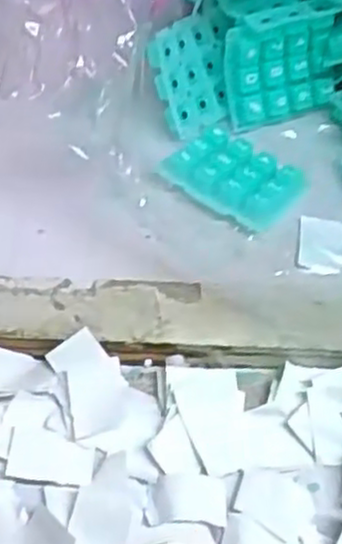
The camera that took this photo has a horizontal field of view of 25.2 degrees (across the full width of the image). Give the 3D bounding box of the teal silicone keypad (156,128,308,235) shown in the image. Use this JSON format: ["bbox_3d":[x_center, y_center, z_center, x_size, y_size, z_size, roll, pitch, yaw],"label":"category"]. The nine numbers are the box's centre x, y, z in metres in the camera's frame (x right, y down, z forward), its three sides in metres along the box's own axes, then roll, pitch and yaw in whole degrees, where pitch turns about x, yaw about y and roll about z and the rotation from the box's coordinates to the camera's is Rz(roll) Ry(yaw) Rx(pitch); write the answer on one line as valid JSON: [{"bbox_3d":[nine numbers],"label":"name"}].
[{"bbox_3d":[0.029,-0.044,0.349,0.057,0.012,0.043,32,58,18],"label":"teal silicone keypad"}]

